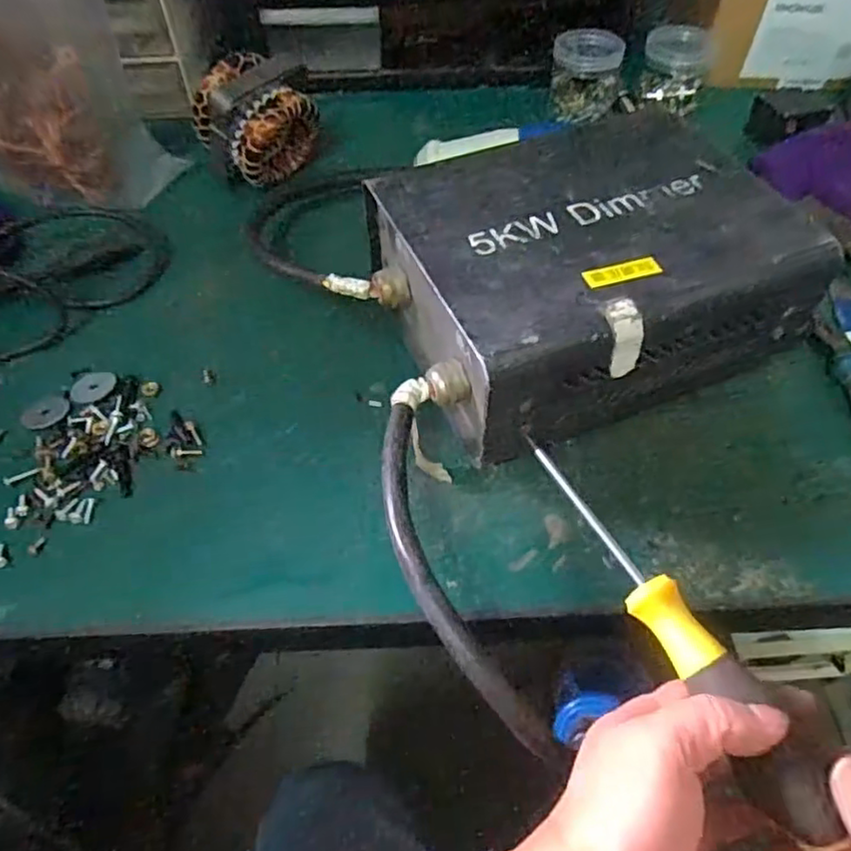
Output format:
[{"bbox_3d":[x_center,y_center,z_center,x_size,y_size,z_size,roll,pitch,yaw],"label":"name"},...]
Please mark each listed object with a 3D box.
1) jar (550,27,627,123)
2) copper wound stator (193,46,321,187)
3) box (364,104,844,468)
[{"bbox_3d":[0.151,-0.329,0.611,0.065,0.060,0.052,5,53,4],"label":"jar"},{"bbox_3d":[-0.136,-0.250,0.534,0.060,0.079,0.092,35,63,22],"label":"copper wound stator"},{"bbox_3d":[0.099,-0.087,0.400,0.224,0.098,0.188,-17,55,-12],"label":"box"}]

